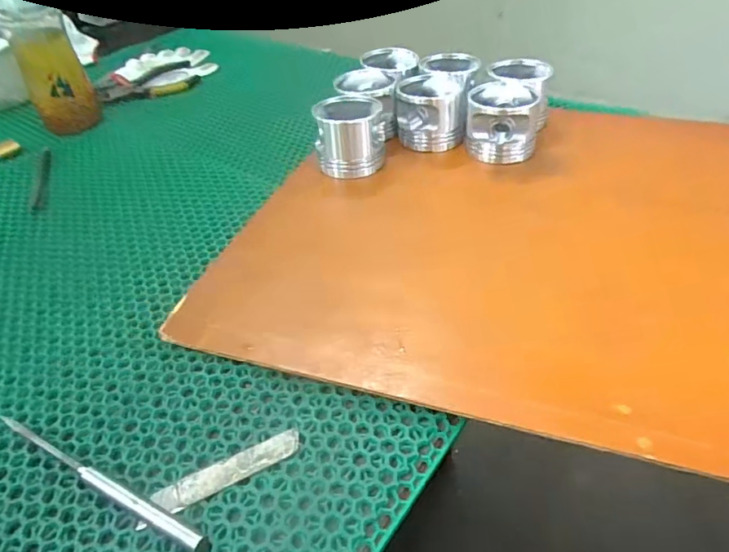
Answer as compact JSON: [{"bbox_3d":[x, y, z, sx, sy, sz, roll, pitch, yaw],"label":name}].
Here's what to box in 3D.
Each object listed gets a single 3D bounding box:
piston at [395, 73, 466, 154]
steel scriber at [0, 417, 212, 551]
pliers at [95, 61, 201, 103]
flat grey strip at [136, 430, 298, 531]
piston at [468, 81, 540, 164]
[{"bbox_3d":[0.081,-0.200,0.621,0.082,0.068,0.074,0,42,5],"label":"piston"},{"bbox_3d":[-0.170,0.127,0.316,0.181,0.009,0.010,17,47,21],"label":"steel scriber"},{"bbox_3d":[-0.343,-0.306,0.807,0.164,0.026,0.072,-33,49,-28],"label":"pliers"},{"bbox_3d":[-0.090,0.124,0.319,0.101,0.008,0.020,-24,47,-20],"label":"flat grey strip"},{"bbox_3d":[0.160,-0.176,0.589,0.076,0.072,0.072,7,43,13],"label":"piston"}]

